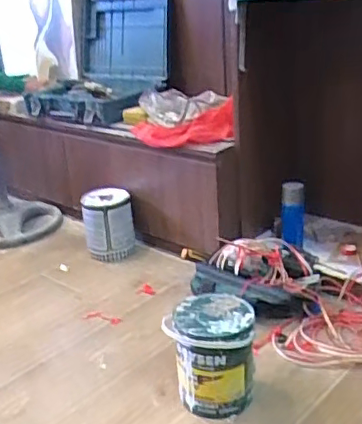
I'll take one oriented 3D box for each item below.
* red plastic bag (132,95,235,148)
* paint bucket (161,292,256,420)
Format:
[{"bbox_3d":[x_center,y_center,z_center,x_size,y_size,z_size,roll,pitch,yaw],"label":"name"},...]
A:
[{"bbox_3d":[0.002,-0.276,1.755,0.349,0.125,0.111,5,23,19],"label":"red plastic bag"},{"bbox_3d":[0.066,0.311,1.222,0.177,0.213,0.177,-3,22,1],"label":"paint bucket"}]

